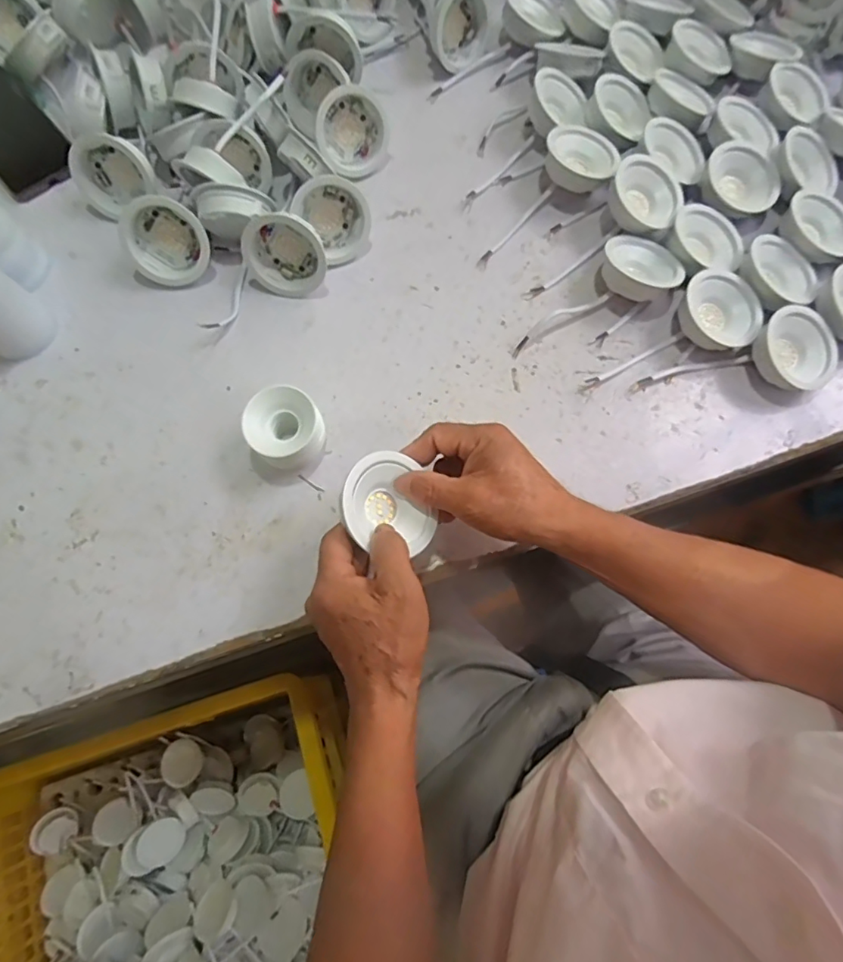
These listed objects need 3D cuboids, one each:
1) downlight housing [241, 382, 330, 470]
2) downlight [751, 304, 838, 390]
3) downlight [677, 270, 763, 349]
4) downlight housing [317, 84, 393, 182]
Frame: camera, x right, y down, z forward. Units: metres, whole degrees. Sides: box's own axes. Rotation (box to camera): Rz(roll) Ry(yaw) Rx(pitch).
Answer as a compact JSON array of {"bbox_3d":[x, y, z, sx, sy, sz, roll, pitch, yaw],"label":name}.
[{"bbox_3d":[-0.106,-0.041,0.432,0.057,0.050,0.062,35,76,9],"label":"downlight housing"},{"bbox_3d":[0.316,-0.108,0.460,0.066,0.034,0.064,42,77,12],"label":"downlight"},{"bbox_3d":[0.260,-0.147,0.470,0.063,0.036,0.068,-41,77,-12],"label":"downlight"},{"bbox_3d":[-0.066,-0.335,0.522,0.070,0.071,0.021,-19,39,-12],"label":"downlight housing"}]

